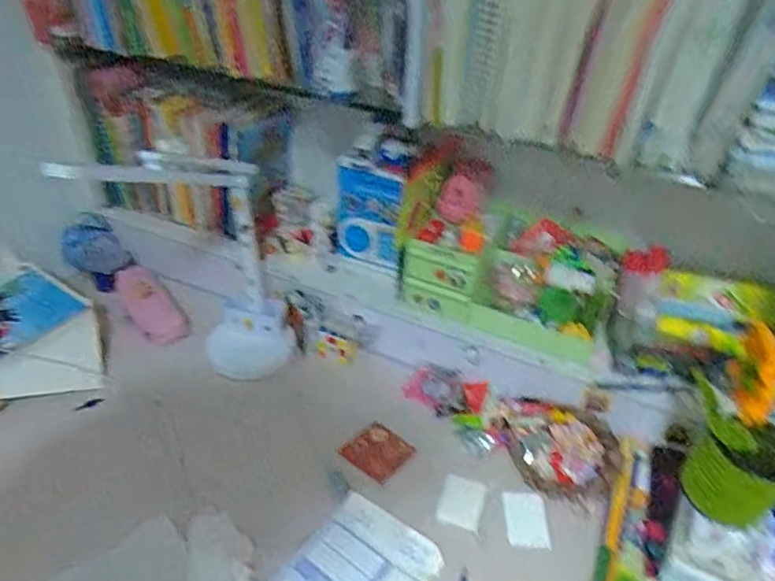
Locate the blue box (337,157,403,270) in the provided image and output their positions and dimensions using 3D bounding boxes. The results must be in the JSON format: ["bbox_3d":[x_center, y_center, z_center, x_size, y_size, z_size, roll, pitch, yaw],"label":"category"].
[{"bbox_3d":[-0.030,-0.112,0.880,0.109,0.155,0.029,12,37,12],"label":"blue box"}]

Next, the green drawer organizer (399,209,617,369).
[{"bbox_3d":[0.178,-0.024,0.859,0.285,0.130,0.165,14,37,14],"label":"green drawer organizer"}]

